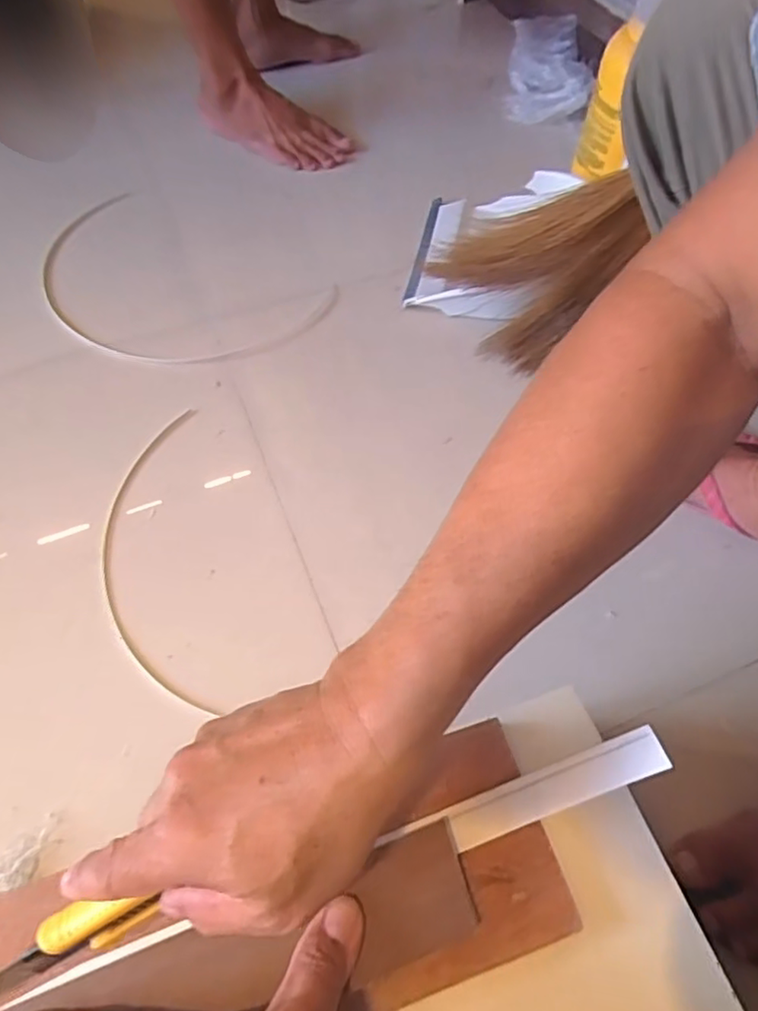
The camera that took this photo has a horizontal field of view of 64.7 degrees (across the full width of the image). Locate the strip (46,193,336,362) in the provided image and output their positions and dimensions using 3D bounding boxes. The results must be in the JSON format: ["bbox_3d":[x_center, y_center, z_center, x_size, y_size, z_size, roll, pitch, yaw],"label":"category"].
[{"bbox_3d":[-0.280,-0.286,0.760,0.387,0.015,0.251,27,62,15],"label":"strip"}]

